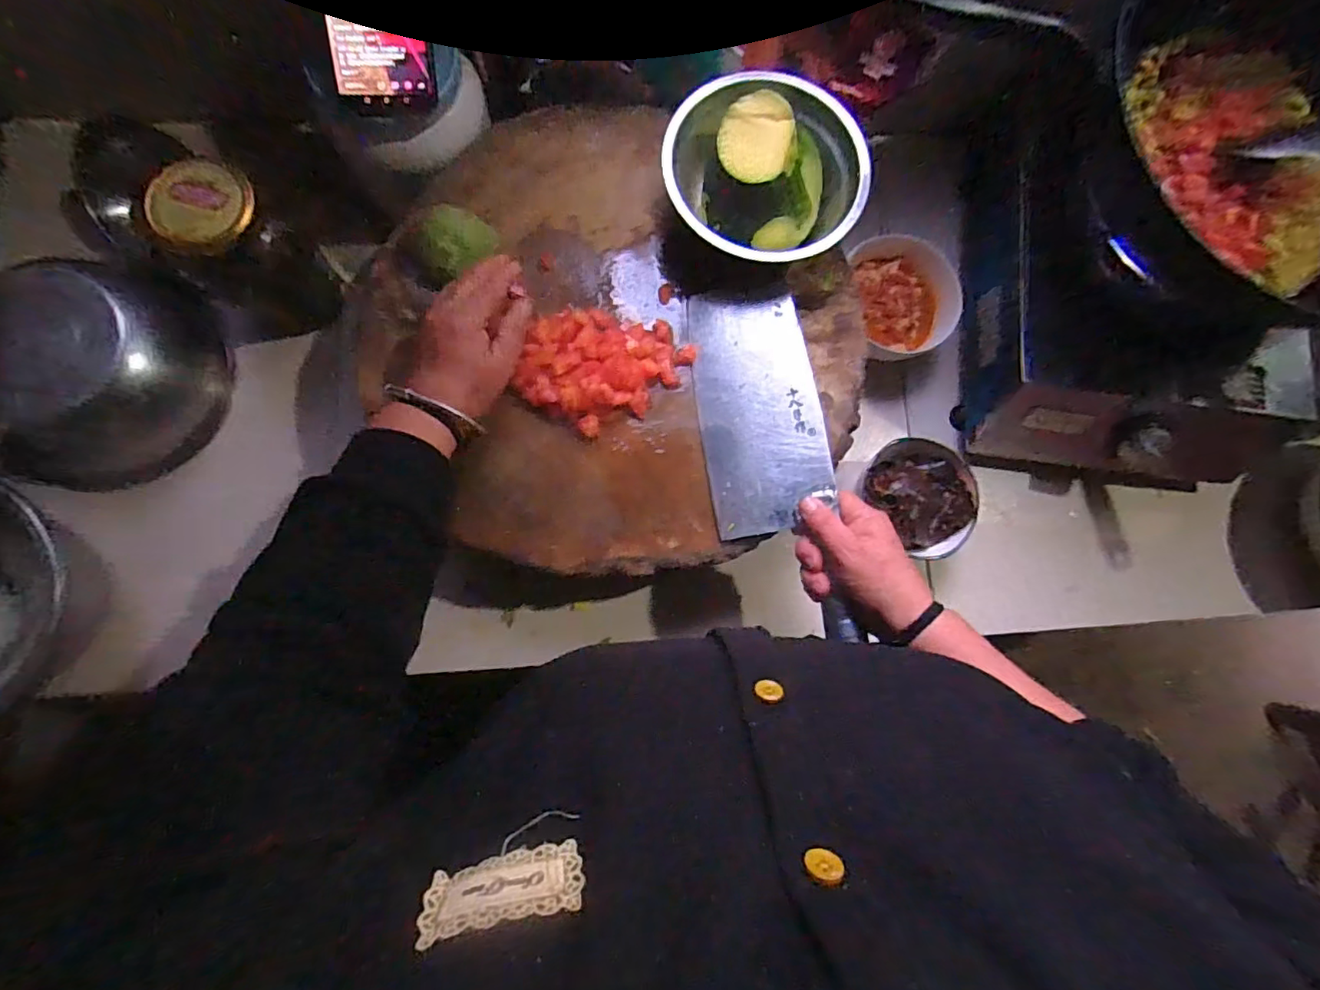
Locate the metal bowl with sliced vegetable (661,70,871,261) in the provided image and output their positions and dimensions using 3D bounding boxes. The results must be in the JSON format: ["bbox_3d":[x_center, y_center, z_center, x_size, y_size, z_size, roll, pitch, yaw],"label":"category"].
[{"bbox_3d":[0.088,-0.265,0.447,0.163,0.086,0.153,1,81,-4],"label":"metal bowl with sliced vegetable"}]

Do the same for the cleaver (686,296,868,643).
[{"bbox_3d":[0.088,-0.033,0.463,0.099,0.026,0.269,-14,79,11],"label":"cleaver"}]

